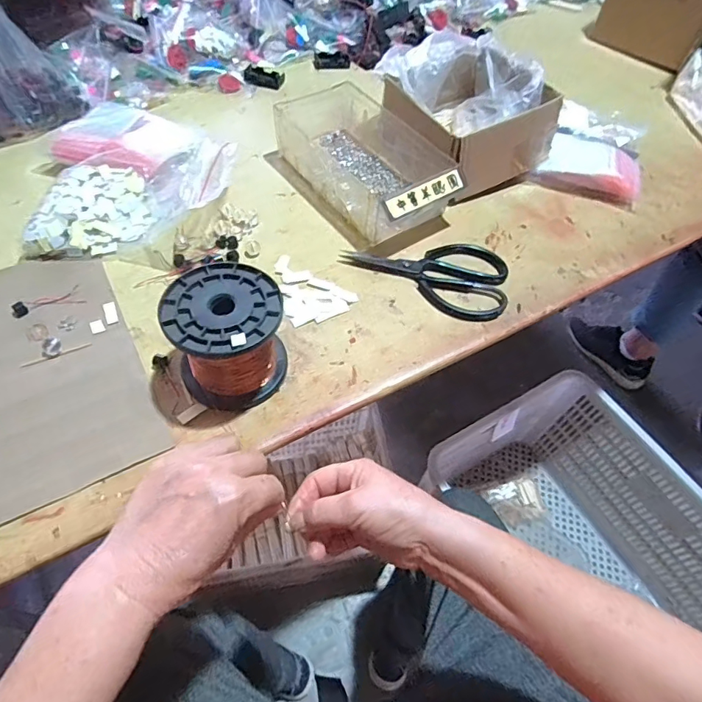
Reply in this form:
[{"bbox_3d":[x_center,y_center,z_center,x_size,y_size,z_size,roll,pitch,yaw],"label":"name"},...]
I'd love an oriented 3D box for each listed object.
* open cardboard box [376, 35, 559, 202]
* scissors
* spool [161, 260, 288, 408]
[{"bbox_3d":[0.148,-0.316,0.633,0.187,0.107,0.206,-24,61,-20],"label":"open cardboard box"},{"bbox_3d":[0.084,-0.095,0.537,0.188,0.011,0.101,16,56,6],"label":"scissors"},{"bbox_3d":[-0.107,-0.012,0.416,0.093,0.088,0.095,2,55,-3],"label":"spool"}]

